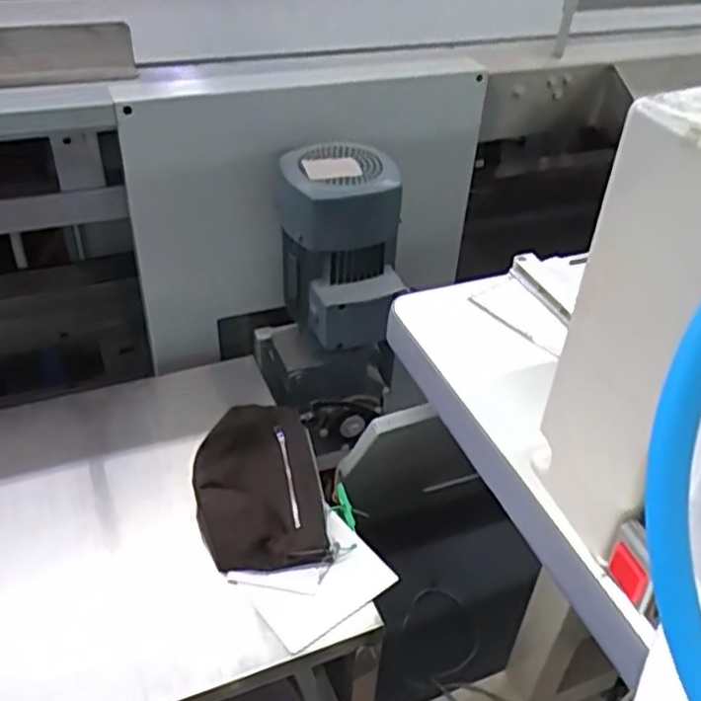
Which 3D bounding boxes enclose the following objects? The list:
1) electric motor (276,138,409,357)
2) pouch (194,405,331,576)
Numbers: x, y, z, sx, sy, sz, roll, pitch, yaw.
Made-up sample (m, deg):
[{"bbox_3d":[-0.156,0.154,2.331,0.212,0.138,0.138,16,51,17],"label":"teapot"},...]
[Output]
[{"bbox_3d":[-0.013,-0.136,0.962,0.150,0.228,0.180,-5,39,-10],"label":"electric motor"},{"bbox_3d":[-0.106,0.149,0.828,0.143,0.043,0.223,-4,39,-9],"label":"pouch"}]

